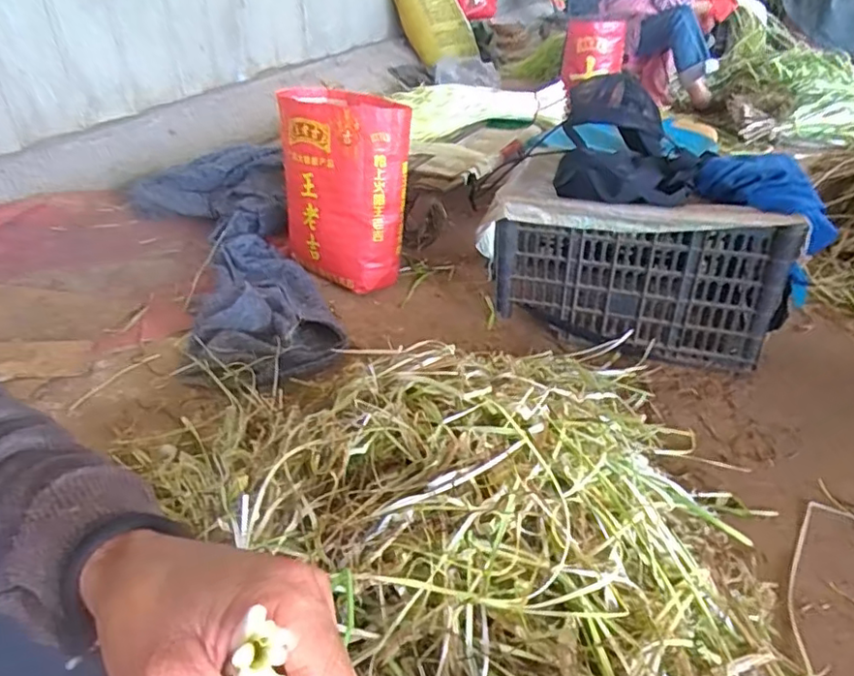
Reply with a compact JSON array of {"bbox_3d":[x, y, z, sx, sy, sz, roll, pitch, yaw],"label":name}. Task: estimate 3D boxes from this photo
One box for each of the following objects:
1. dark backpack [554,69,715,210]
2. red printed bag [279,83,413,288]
[{"bbox_3d":[0.367,-0.362,1.082,0.230,0.154,0.276,9,35,13],"label":"dark backpack"},{"bbox_3d":[-0.185,-0.320,1.335,0.182,0.381,0.266,-27,42,-33],"label":"red printed bag"}]

